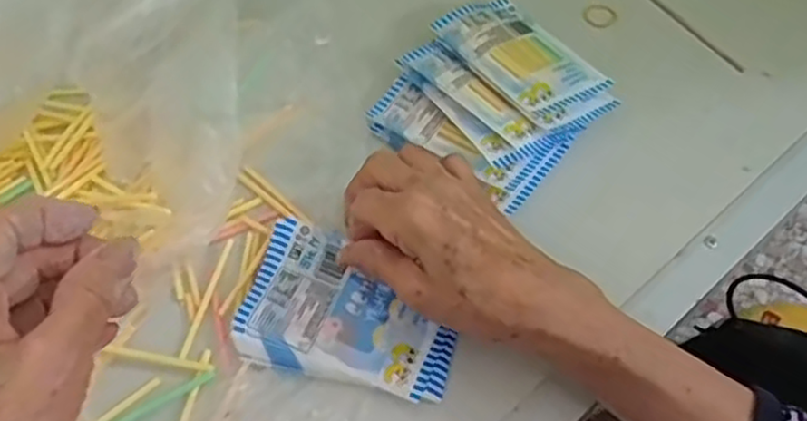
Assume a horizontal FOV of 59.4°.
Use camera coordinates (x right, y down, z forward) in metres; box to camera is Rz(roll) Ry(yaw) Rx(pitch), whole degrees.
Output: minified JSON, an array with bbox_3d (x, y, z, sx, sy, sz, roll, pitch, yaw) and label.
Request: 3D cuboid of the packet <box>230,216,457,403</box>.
[{"bbox_3d":[-0.028,0.053,0.370,0.111,0.011,0.073,16,64,6],"label":"packet"}]

